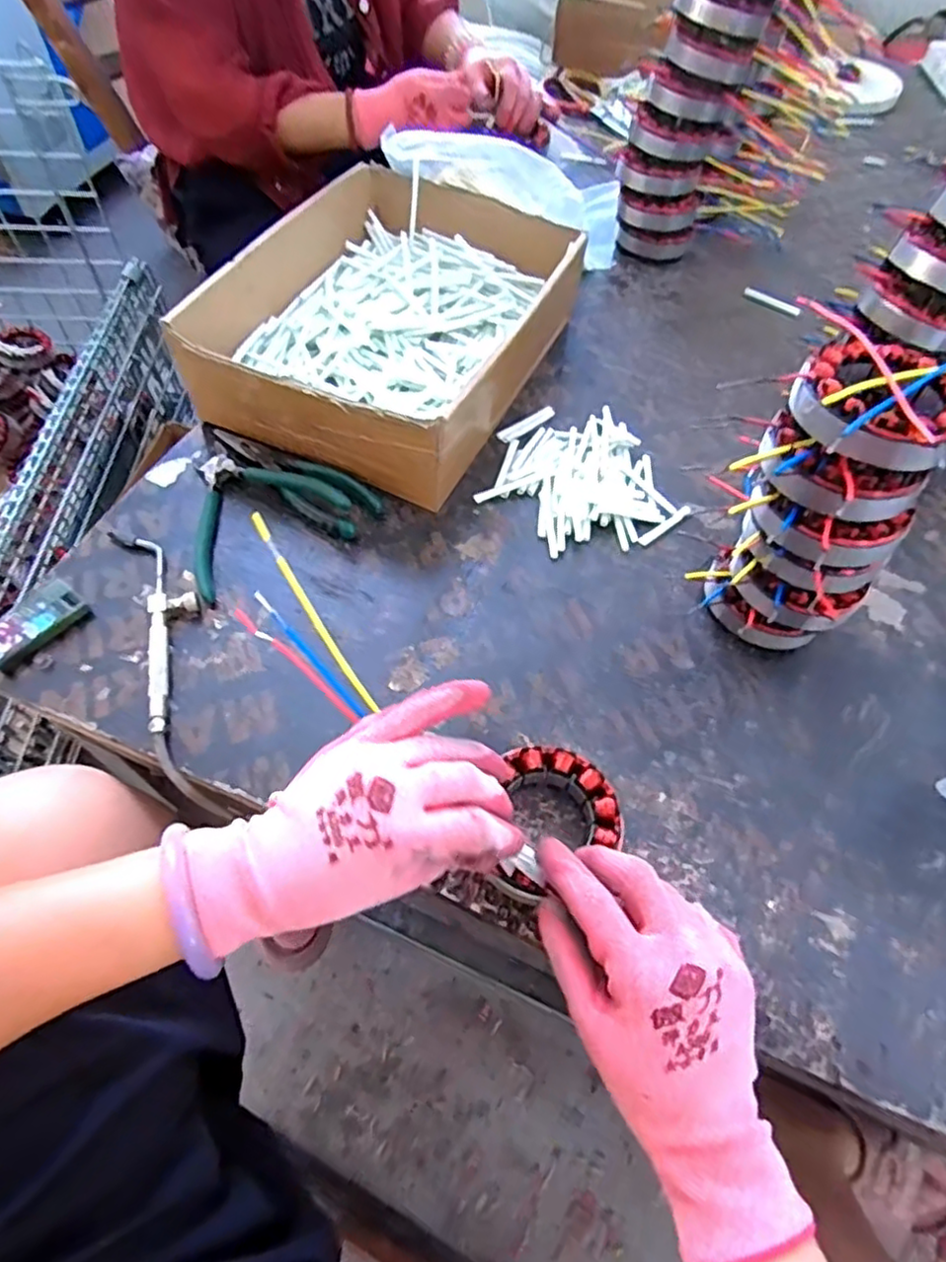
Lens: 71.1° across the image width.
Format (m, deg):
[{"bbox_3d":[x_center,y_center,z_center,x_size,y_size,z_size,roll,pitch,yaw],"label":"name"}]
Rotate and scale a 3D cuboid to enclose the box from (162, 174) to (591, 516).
[{"bbox_3d":[-0.064,-0.278,0.588,0.235,0.090,0.322,23,61,10],"label":"box"}]

